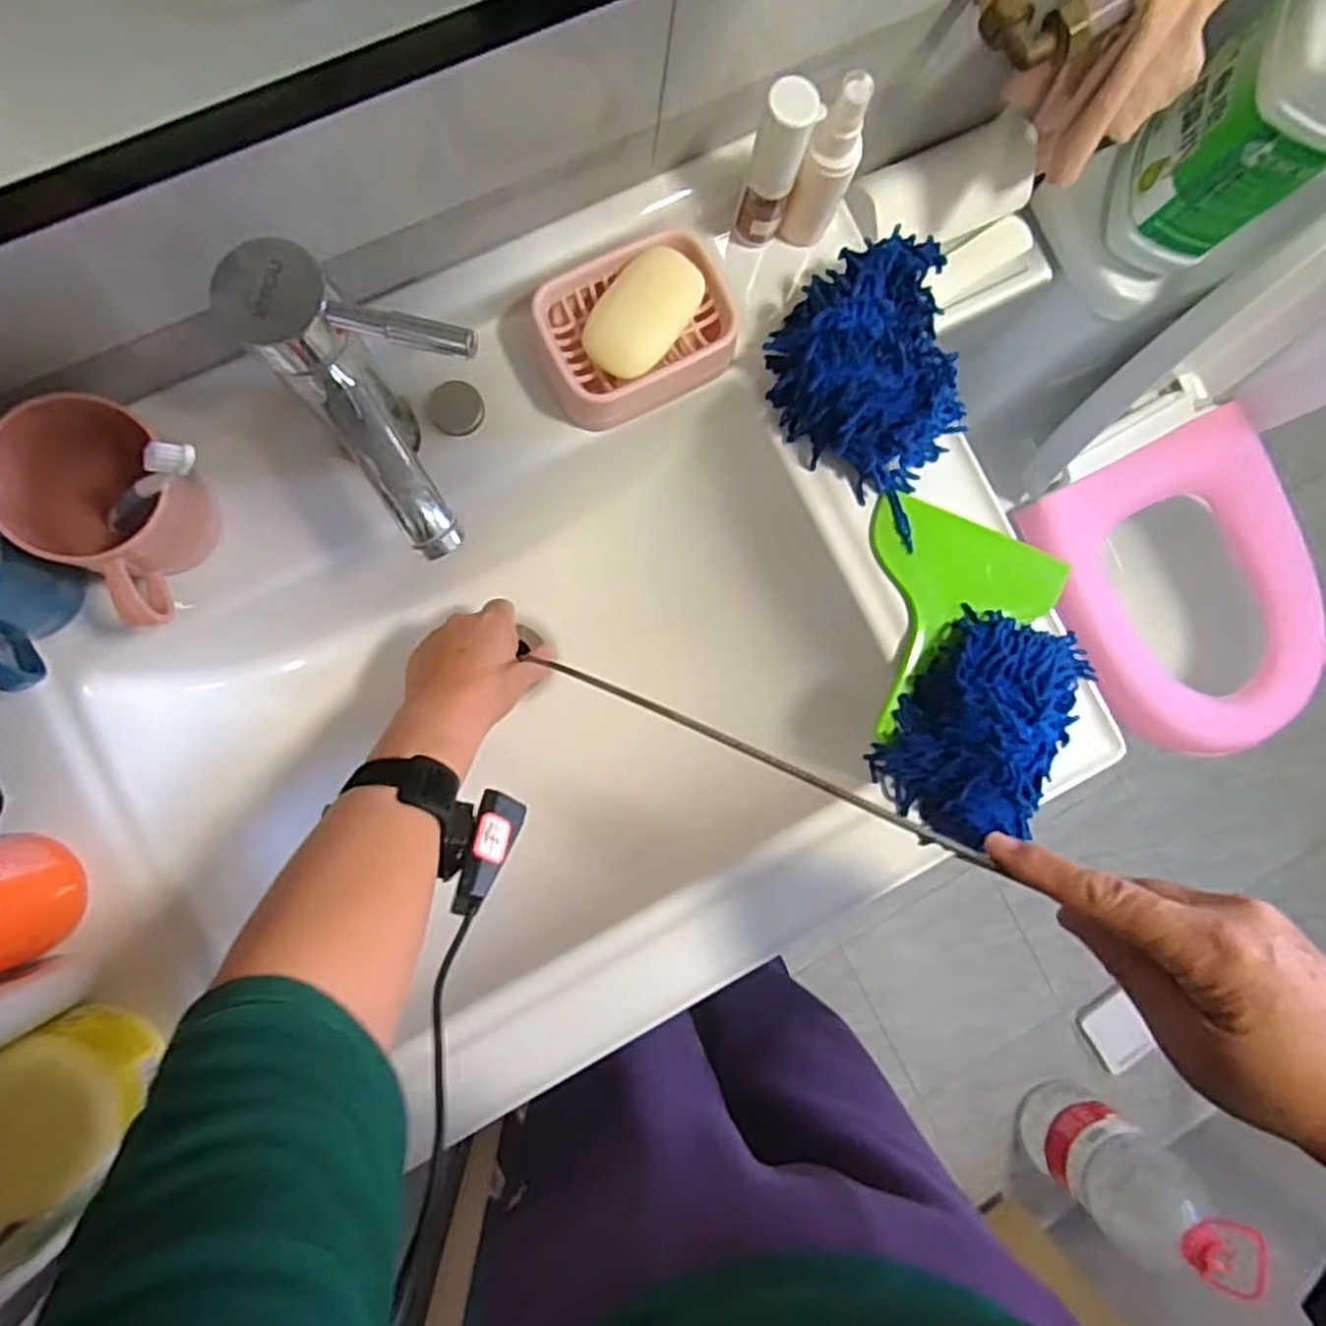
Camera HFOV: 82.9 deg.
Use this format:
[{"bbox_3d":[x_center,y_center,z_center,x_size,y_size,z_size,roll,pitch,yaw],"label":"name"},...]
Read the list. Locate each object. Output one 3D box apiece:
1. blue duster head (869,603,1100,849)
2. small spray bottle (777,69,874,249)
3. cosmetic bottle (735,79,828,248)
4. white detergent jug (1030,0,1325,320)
[{"bbox_3d":[0.215,0.041,0.490,0.109,0.056,0.160,30,84,-4],"label":"blue duster head"},{"bbox_3d":[0.100,-0.298,0.454,0.030,0.115,0.025,29,84,-4],"label":"small spray bottle"},{"bbox_3d":[0.067,-0.299,0.457,0.030,0.110,0.025,14,85,-5],"label":"cosmetic bottle"},{"bbox_3d":[0.442,-0.399,0.561,0.132,0.262,0.139,-37,91,-7],"label":"white detergent jug"}]

